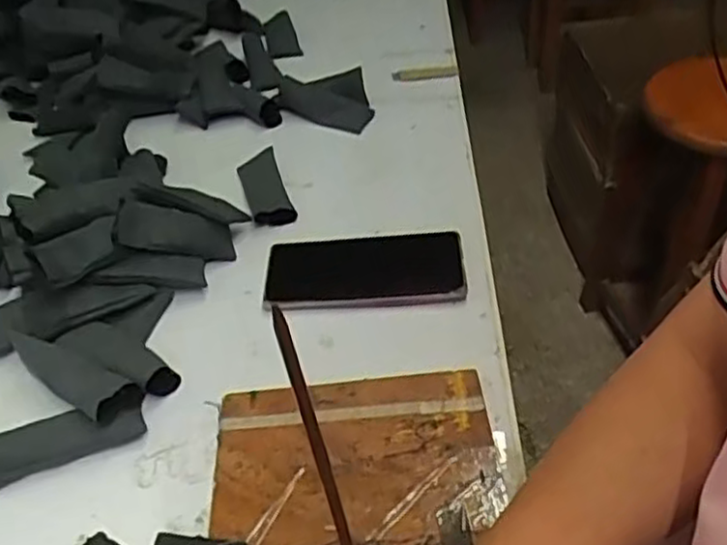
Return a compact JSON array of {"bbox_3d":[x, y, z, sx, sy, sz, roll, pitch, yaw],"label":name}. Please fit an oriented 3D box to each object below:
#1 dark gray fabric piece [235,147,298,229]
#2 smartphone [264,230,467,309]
[{"bbox_3d":[-0.094,-0.081,0.683,0.038,0.014,0.107,-15,43,-9],"label":"dark gray fabric piece"},{"bbox_3d":[0.001,-0.003,0.591,0.158,0.012,0.079,-4,43,2],"label":"smartphone"}]

